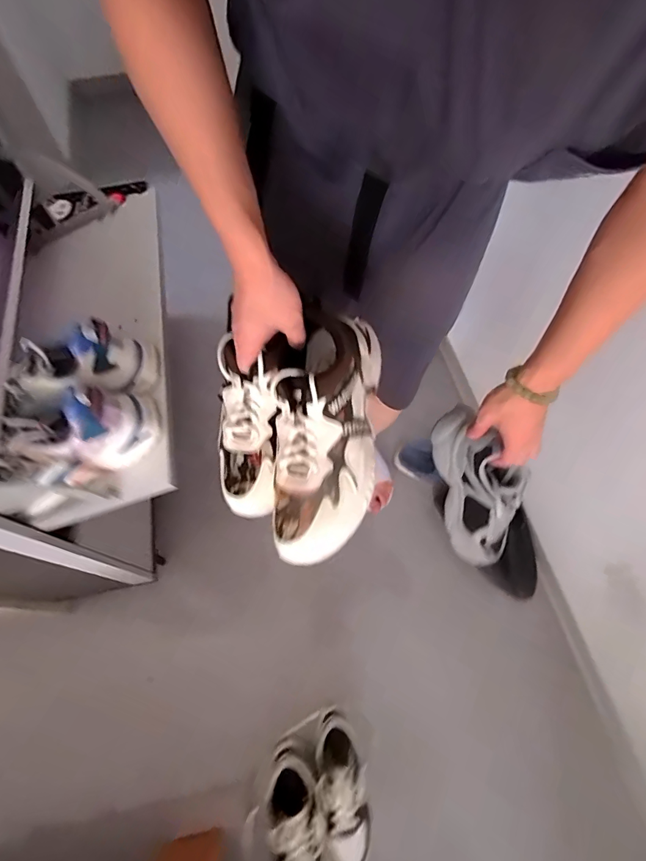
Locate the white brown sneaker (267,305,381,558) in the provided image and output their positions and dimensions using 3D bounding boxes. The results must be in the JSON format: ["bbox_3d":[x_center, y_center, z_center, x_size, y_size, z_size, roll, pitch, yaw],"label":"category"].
[{"bbox_3d":[0.002,-0.004,0.472,0.110,0.087,0.275,8,78,4],"label":"white brown sneaker"}]

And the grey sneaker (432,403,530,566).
[{"bbox_3d":[0.259,0.100,0.698,0.110,0.273,0.099,-21,25,-9],"label":"grey sneaker"}]

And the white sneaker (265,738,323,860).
[{"bbox_3d":[-0.055,0.776,0.861,0.106,0.128,0.265,-7,66,-3],"label":"white sneaker"}]

